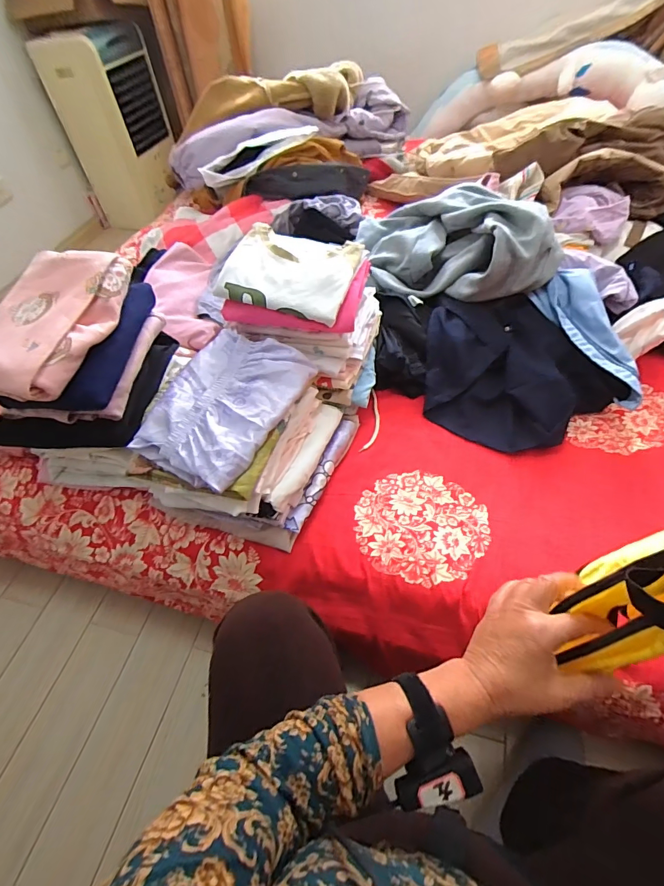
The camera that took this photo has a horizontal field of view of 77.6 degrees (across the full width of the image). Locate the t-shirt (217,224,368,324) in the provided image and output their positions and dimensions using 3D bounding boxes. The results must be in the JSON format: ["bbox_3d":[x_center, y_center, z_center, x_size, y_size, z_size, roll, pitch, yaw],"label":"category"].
[{"bbox_3d":[-0.064,-0.288,0.685,0.209,0.052,0.184,11,54,13],"label":"t-shirt"}]

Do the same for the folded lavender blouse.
[{"bbox_3d":[-0.158,-0.067,0.630,0.182,0.038,0.265,21,57,20],"label":"folded lavender blouse"}]

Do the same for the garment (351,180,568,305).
[{"bbox_3d":[0.245,-0.462,0.922,0.329,0.144,0.427,-16,53,-7],"label":"garment"}]

